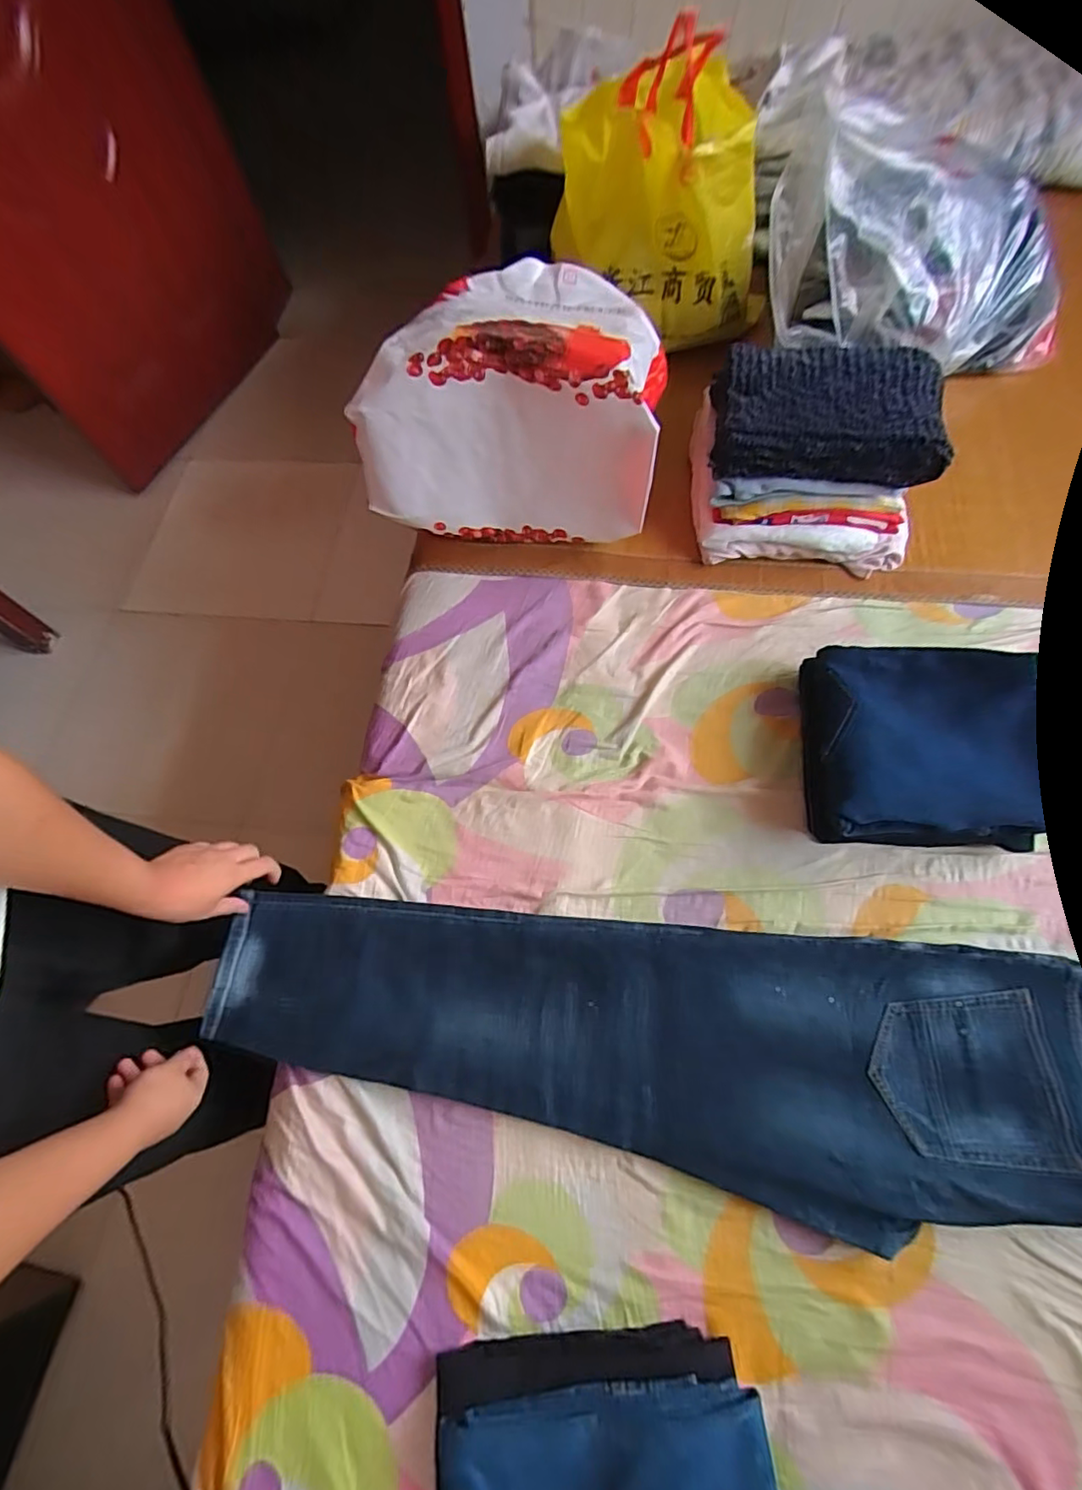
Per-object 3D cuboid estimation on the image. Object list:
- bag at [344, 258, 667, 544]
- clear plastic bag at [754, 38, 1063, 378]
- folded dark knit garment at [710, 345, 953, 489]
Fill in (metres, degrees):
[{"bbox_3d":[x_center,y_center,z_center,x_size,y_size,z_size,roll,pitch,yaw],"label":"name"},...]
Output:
[{"bbox_3d":[-0.036,-0.479,0.809,0.391,0.234,0.297,1,67,6],"label":"bag"},{"bbox_3d":[0.575,-0.669,0.834,0.555,0.209,0.242,3,64,-20],"label":"clear plastic bag"},{"bbox_3d":[0.384,-0.456,0.793,0.290,0.075,0.210,3,67,6],"label":"folded dark knit garment"}]

